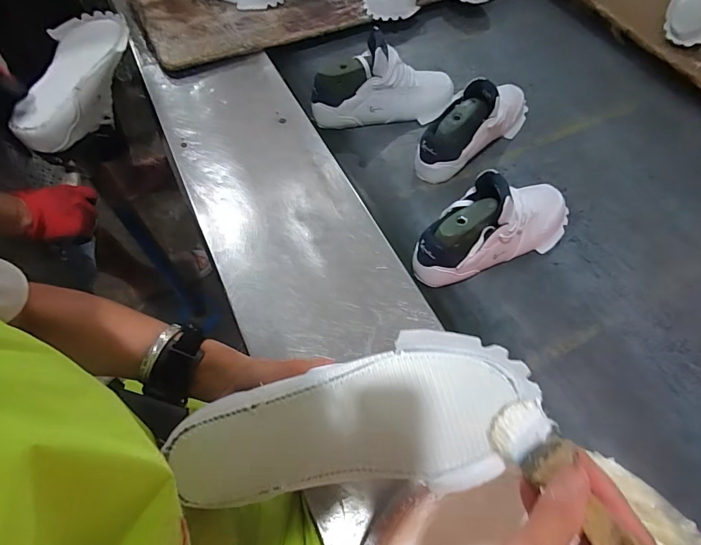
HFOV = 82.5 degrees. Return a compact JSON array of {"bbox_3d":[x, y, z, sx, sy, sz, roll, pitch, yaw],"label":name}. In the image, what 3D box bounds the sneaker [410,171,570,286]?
[{"bbox_3d":[0.221,-0.078,0.580,0.281,0.117,0.103,-18,64,-13],"label":"sneaker"}]

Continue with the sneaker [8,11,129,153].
[{"bbox_3d":[-0.450,-0.321,0.675,0.107,0.084,0.288,2,61,-2],"label":"sneaker"}]

